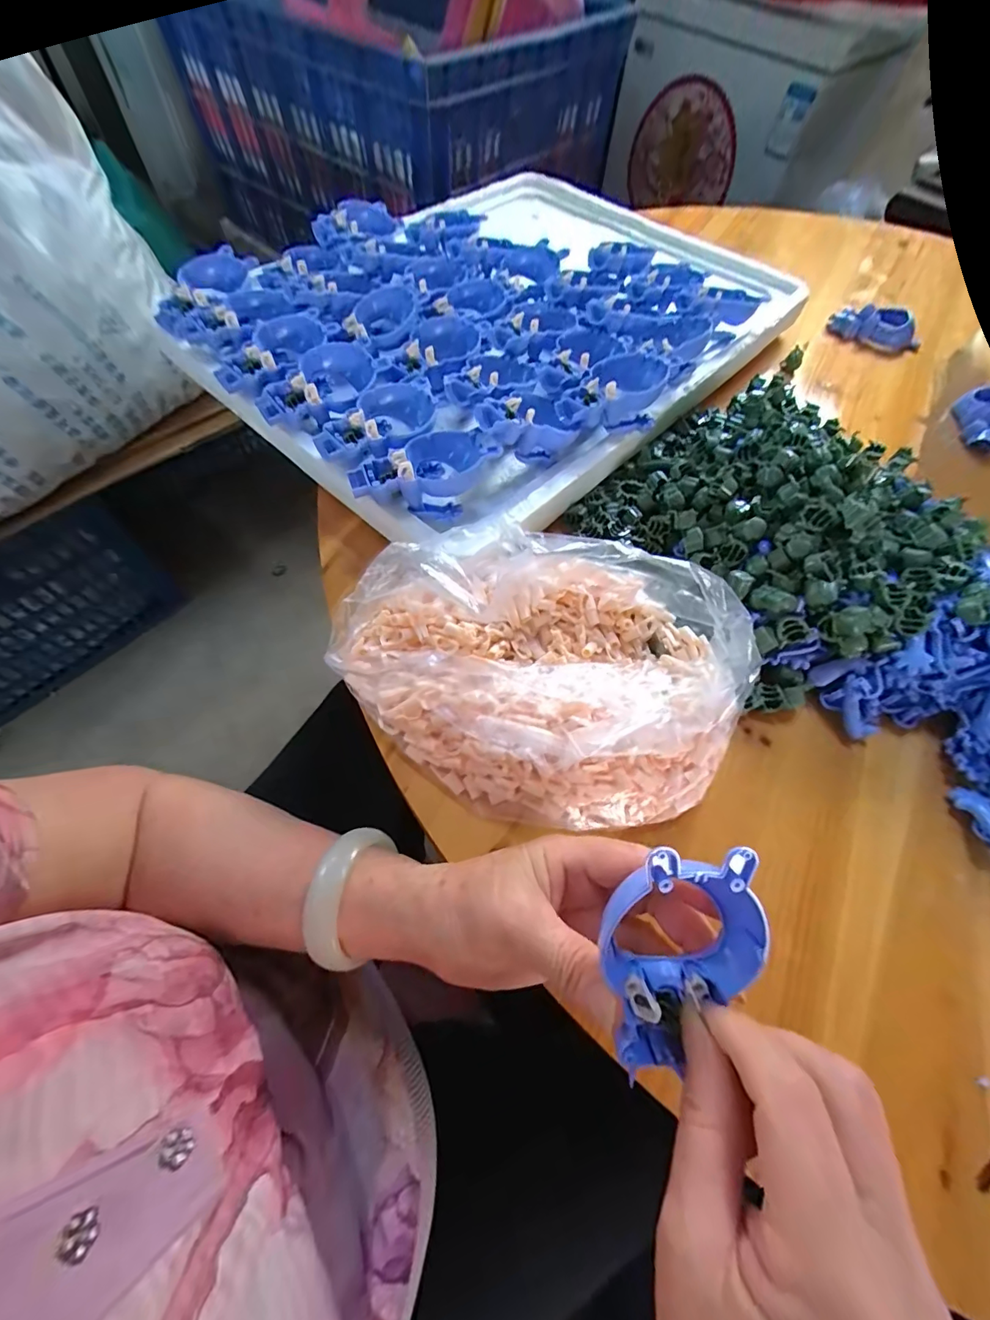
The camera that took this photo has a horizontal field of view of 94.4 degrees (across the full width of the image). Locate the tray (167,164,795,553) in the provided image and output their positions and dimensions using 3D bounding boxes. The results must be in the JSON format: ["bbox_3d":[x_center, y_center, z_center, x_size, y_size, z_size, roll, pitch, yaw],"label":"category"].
[{"bbox_3d":[0.000,-0.347,0.446,0.421,0.046,0.527,40,68,17],"label":"tray"}]

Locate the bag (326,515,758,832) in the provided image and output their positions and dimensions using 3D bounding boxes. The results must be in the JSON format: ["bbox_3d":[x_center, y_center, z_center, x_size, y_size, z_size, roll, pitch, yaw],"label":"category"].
[{"bbox_3d":[0.029,-0.005,0.277,0.240,0.061,0.178,27,64,10],"label":"bag"}]

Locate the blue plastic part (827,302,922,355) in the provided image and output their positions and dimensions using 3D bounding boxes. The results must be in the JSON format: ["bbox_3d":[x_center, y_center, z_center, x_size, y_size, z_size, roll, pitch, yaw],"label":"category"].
[{"bbox_3d":[0.454,-0.394,0.543,0.101,0.027,0.046,34,66,14],"label":"blue plastic part"}]

